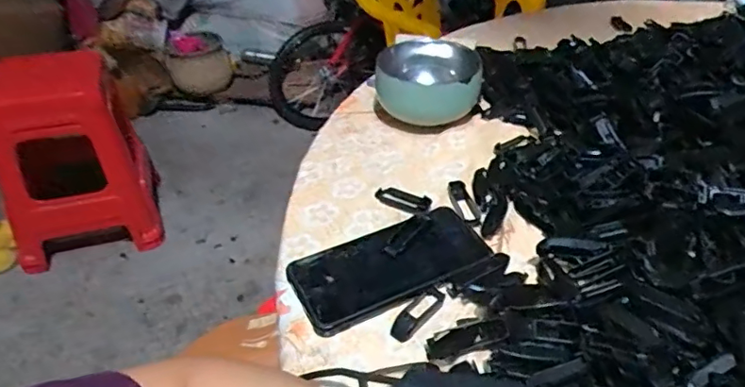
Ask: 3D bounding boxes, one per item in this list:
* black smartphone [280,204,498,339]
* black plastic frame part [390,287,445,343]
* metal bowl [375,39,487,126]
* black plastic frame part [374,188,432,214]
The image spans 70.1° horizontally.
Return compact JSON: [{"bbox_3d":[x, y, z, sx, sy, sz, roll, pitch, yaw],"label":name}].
[{"bbox_3d":[0.017,0.058,0.449,0.165,0.013,0.077,-19,42,-20],"label":"black smartphone"},{"bbox_3d":[0.037,0.090,0.410,0.018,0.007,0.056,30,48,34],"label":"black plastic frame part"},{"bbox_3d":[0.068,-0.136,0.635,0.118,0.055,0.119,-1,39,1],"label":"metal bowl"},{"bbox_3d":[0.030,0.006,0.521,0.059,0.008,0.023,25,46,30],"label":"black plastic frame part"}]

